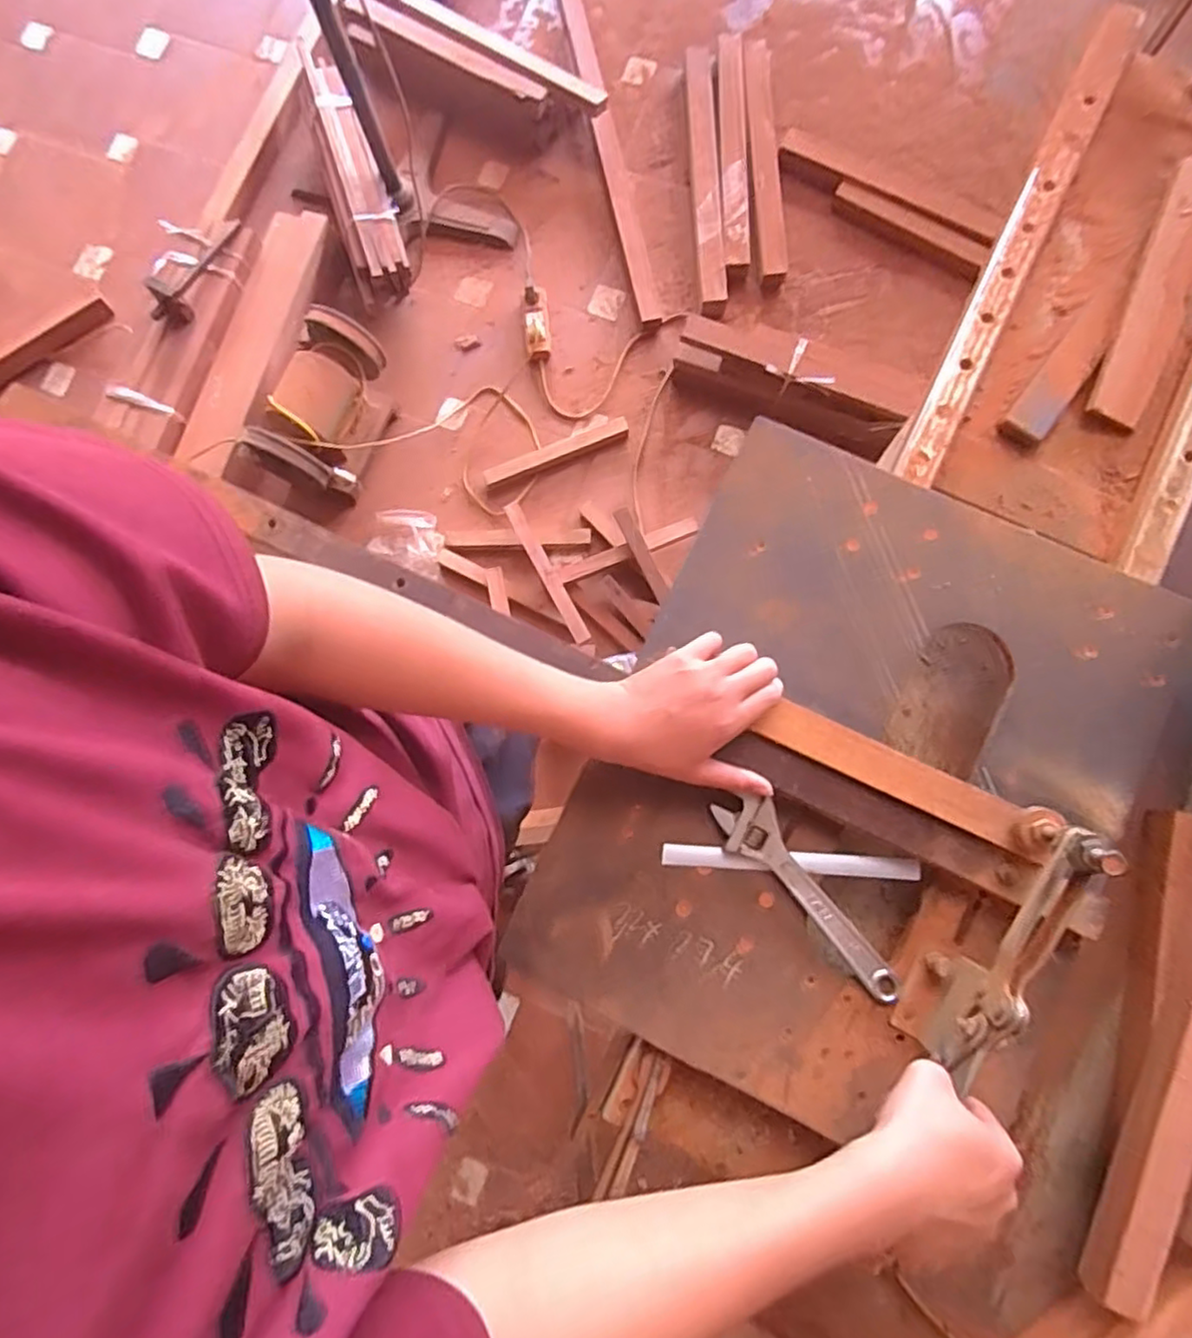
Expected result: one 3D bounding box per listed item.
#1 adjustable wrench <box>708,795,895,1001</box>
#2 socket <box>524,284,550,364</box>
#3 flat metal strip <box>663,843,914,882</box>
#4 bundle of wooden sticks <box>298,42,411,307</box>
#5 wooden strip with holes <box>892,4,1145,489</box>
[{"bbox_3d":[0.160,0.178,0.516,0.044,0.013,0.186,-35,83,-2],"label":"adjustable wrench"},{"bbox_3d":[-0.134,-0.774,1.516,0.057,0.062,0.169,-7,83,2],"label":"socket"},{"bbox_3d":[0.153,0.152,0.531,0.199,0.010,0.016,3,84,3],"label":"flat metal strip"},{"bbox_3d":[-0.558,-1.134,1.507,0.126,0.094,0.661,-19,82,0],"label":"bundle of wooden sticks"},{"bbox_3d":[0.404,-0.405,0.636,0.047,0.034,0.547,26,85,5],"label":"wooden strip with holes"}]

